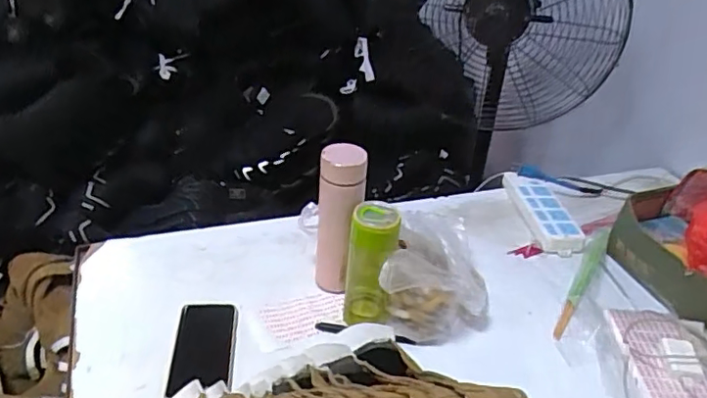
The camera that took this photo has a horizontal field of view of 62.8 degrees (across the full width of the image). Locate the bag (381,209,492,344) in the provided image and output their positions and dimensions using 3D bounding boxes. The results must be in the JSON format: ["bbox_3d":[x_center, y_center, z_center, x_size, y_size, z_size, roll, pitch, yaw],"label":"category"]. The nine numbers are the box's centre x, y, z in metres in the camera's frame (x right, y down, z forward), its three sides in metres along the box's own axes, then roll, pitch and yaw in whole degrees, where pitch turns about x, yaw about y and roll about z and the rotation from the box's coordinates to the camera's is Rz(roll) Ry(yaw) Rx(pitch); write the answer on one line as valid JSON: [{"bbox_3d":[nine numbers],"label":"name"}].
[{"bbox_3d":[0.131,0.112,0.846,0.151,0.144,0.226,11,34,9],"label":"bag"}]

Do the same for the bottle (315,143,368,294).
[{"bbox_3d":[-0.021,0.038,0.851,0.065,0.234,0.061,8,33,4],"label":"bottle"}]

